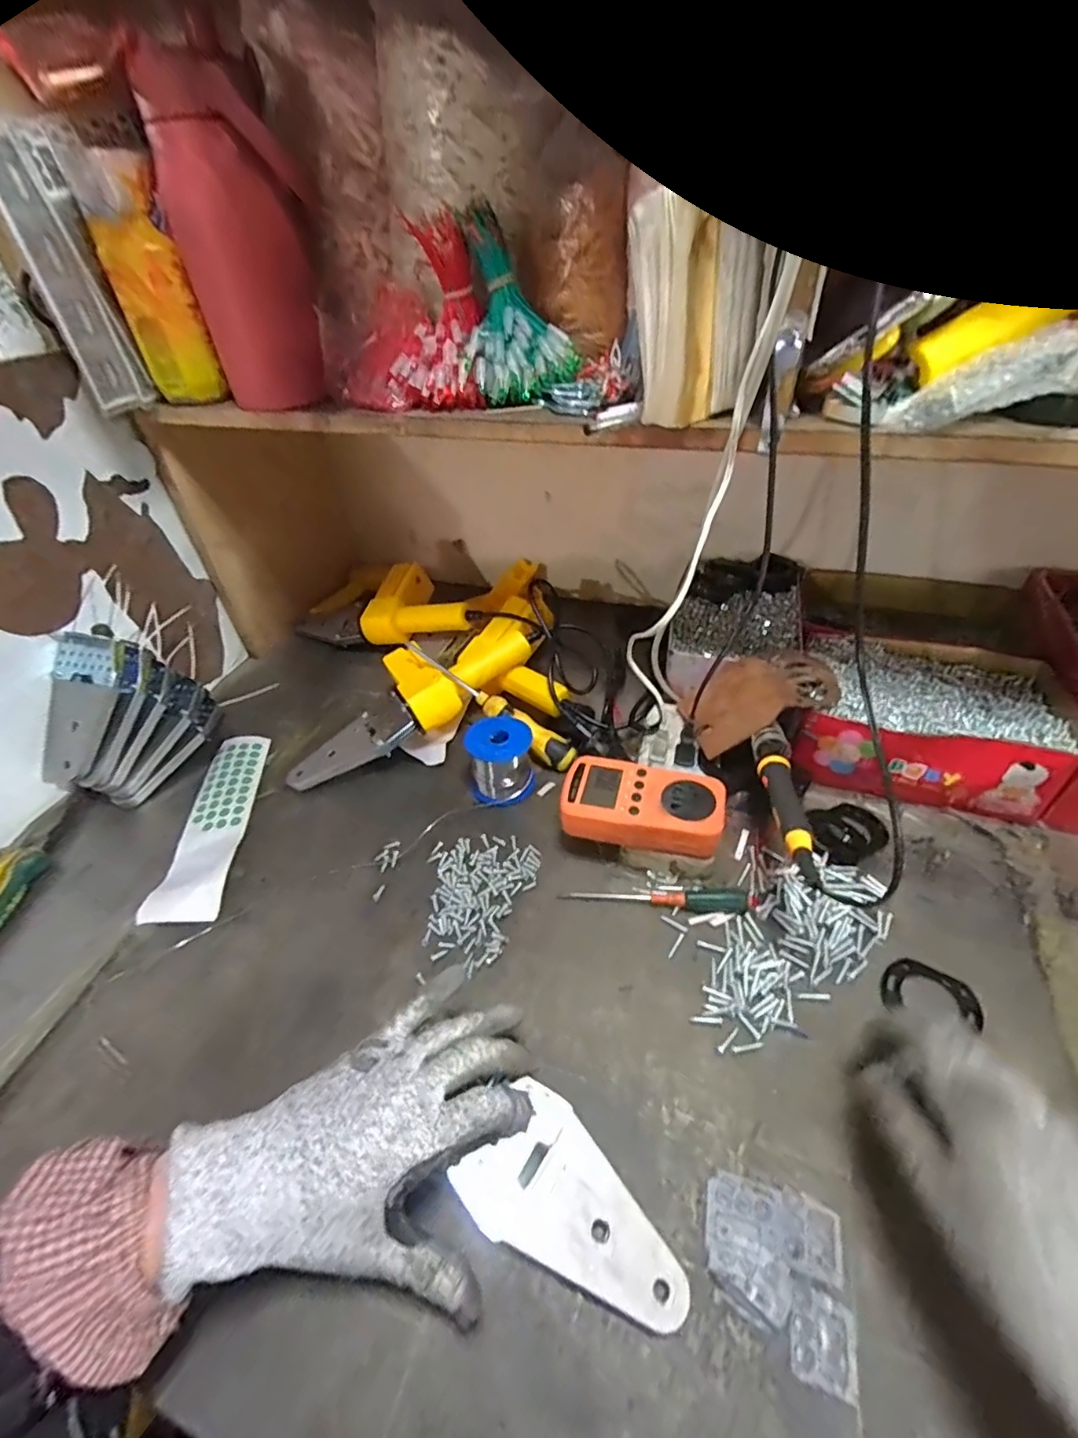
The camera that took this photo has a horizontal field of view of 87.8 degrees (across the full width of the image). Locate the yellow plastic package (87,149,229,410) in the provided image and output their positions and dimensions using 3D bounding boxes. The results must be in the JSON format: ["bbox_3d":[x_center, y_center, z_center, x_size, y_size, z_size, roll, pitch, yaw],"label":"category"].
[{"bbox_3d":[-0.324,-0.355,0.470,0.065,0.153,0.028,-13,43,-10],"label":"yellow plastic package"}]

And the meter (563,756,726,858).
[{"bbox_3d":[0.084,0.071,0.458,0.124,0.033,0.063,8,43,13],"label":"meter"}]

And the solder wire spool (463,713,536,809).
[{"bbox_3d":[-0.039,0.036,0.542,0.063,0.059,0.065,-2,42,2],"label":"solder wire spool"}]

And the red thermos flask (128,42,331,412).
[{"bbox_3d":[-0.225,-0.364,0.442,0.105,0.196,0.072,-19,44,-16],"label":"red thermos flask"}]

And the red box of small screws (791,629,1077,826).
[{"bbox_3d":[0.360,0.000,0.534,0.206,0.082,0.154,11,44,17],"label":"red box of small screws"}]

